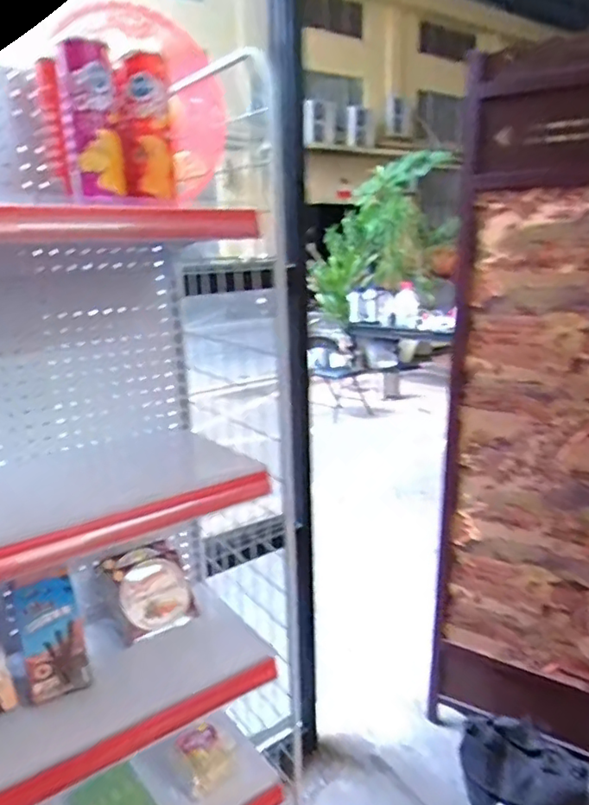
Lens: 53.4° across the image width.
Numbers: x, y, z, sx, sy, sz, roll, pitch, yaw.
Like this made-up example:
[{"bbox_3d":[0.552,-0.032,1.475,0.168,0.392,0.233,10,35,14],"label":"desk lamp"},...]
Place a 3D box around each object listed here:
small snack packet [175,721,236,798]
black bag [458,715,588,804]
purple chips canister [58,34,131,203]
[{"bbox_3d":[-0.160,0.616,1.023,0.084,0.062,0.072,13,21,41],"label":"small snack packet"},{"bbox_3d":[0.556,0.913,1.438,0.274,0.218,0.220,6,17,23],"label":"black bag"},{"bbox_3d":[-0.260,-0.366,0.758,0.068,0.185,0.050,-7,17,-21],"label":"purple chips canister"}]

